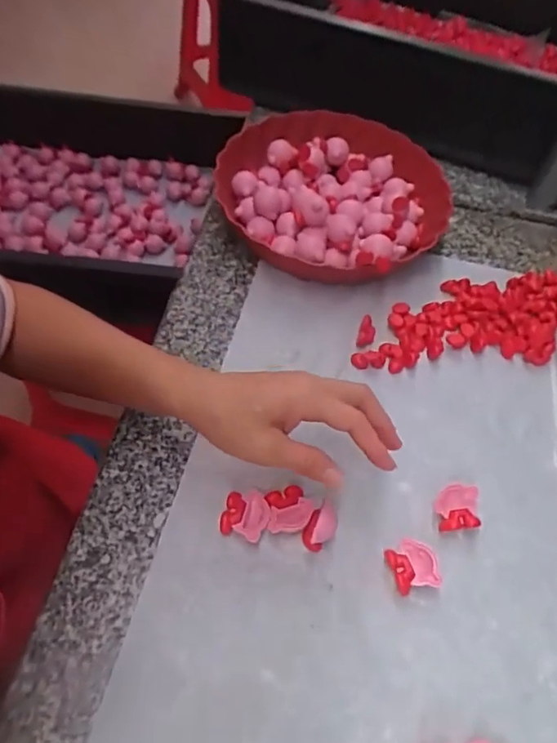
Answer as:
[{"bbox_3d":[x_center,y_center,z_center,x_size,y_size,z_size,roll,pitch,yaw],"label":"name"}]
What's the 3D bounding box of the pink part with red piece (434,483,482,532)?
[{"bbox_3d":[0.138,0.106,0.409,0.037,0.016,0.032,-4,56,-8],"label":"pink part with red piece"}]

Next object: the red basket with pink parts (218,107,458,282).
[{"bbox_3d":[0.056,-0.190,0.575,0.237,0.061,0.236,2,55,-3],"label":"red basket with pink parts"}]

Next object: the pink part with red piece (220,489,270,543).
[{"bbox_3d":[-0.024,0.106,0.389,0.033,0.014,0.036,16,55,6],"label":"pink part with red piece"}]

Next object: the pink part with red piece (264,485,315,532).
[{"bbox_3d":[0.008,0.102,0.391,0.034,0.009,0.034,5,59,-9],"label":"pink part with red piece"}]

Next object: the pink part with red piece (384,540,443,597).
[{"bbox_3d":[0.096,0.140,0.380,0.030,0.016,0.035,-15,58,-15],"label":"pink part with red piece"}]

